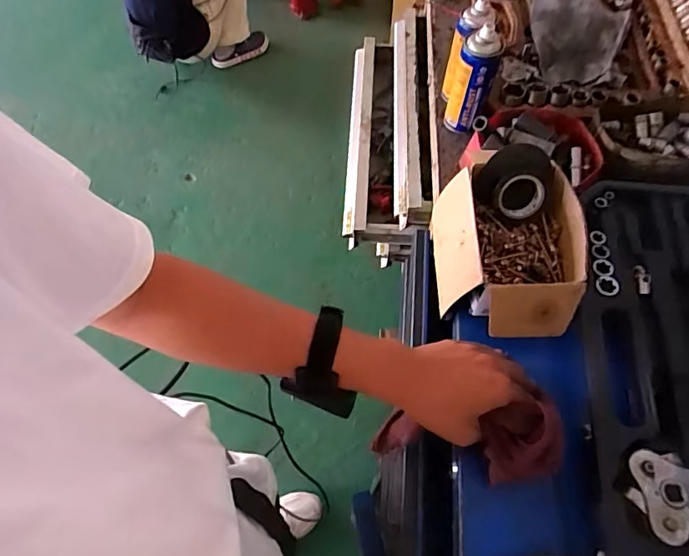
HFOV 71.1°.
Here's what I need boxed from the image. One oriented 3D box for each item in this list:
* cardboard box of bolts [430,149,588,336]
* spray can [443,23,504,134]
[{"bbox_3d":[0.184,-0.032,0.540,0.156,0.073,0.200,-3,62,0],"label":"cardboard box of bolts"},{"bbox_3d":[0.215,-0.331,0.814,0.068,0.175,0.054,14,63,9],"label":"spray can"}]

